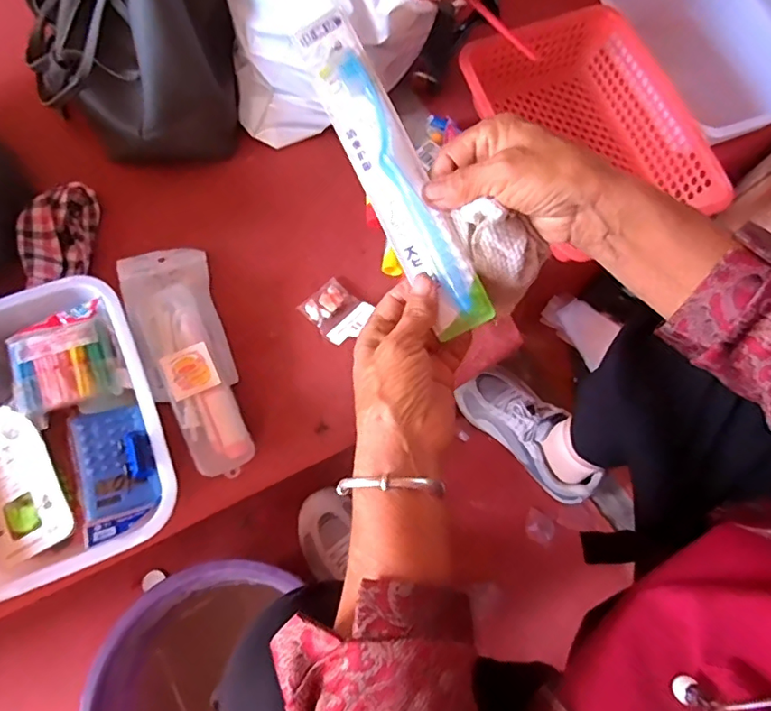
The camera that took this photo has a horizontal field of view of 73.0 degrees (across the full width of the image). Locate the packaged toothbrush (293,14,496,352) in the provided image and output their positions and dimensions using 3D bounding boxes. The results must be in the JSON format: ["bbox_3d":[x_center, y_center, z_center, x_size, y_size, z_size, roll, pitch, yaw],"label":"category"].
[{"bbox_3d":[0.003,-0.122,0.338,0.038,0.021,0.228,-26,85,-10],"label":"packaged toothbrush"}]

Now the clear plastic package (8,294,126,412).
[{"bbox_3d":[-0.328,0.001,0.535,0.092,0.025,0.105,-22,74,-9],"label":"clear plastic package"}]

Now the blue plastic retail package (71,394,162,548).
[{"bbox_3d":[-0.264,0.109,0.516,0.072,0.024,0.131,-17,73,-7],"label":"blue plastic retail package"}]

